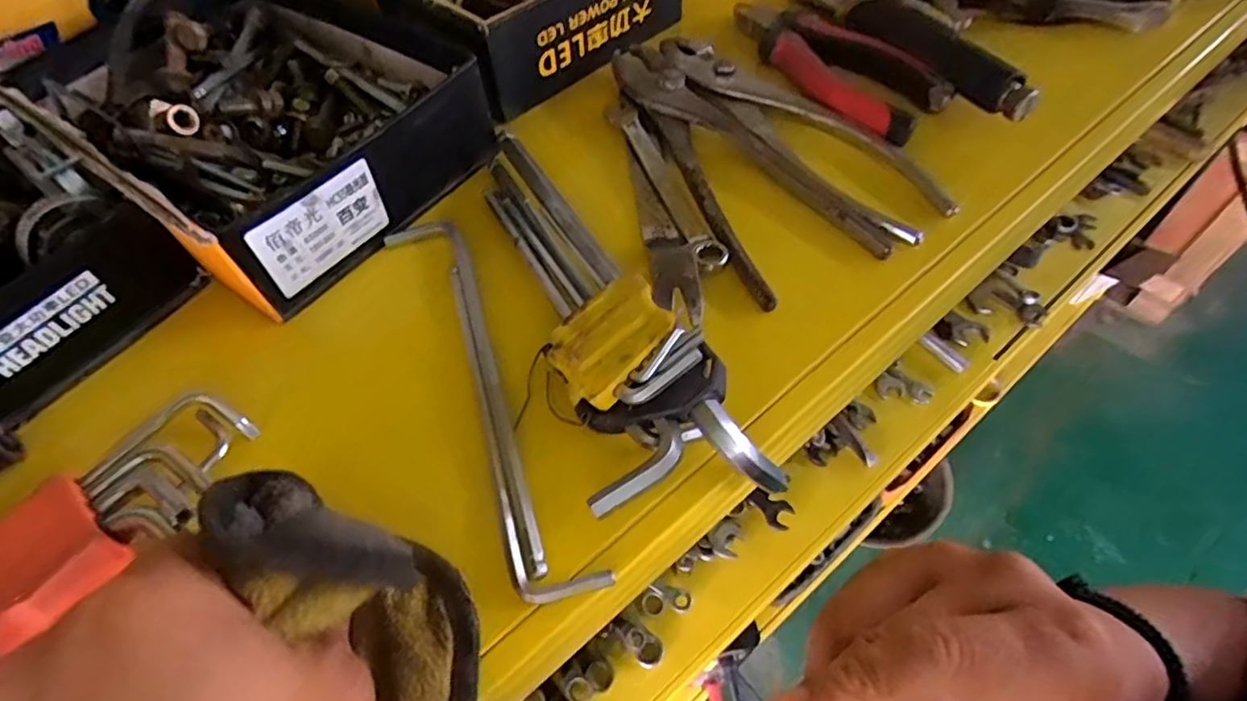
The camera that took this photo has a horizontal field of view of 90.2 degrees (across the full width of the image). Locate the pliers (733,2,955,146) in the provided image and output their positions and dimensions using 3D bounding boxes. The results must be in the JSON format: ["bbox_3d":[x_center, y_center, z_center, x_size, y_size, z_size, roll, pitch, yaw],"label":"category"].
[{"bbox_3d":[0.116,-0.169,0.352,0.055,0.013,0.146,-28,57,-15],"label":"pliers"}]

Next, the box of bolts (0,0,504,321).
[{"bbox_3d":[-0.191,-0.124,0.329,0.207,0.056,0.154,32,62,24],"label":"box of bolts"}]

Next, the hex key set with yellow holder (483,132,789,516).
[{"bbox_3d":[-0.014,-0.032,0.262,0.058,0.031,0.214,-20,55,-10],"label":"hex key set with yellow holder"}]

